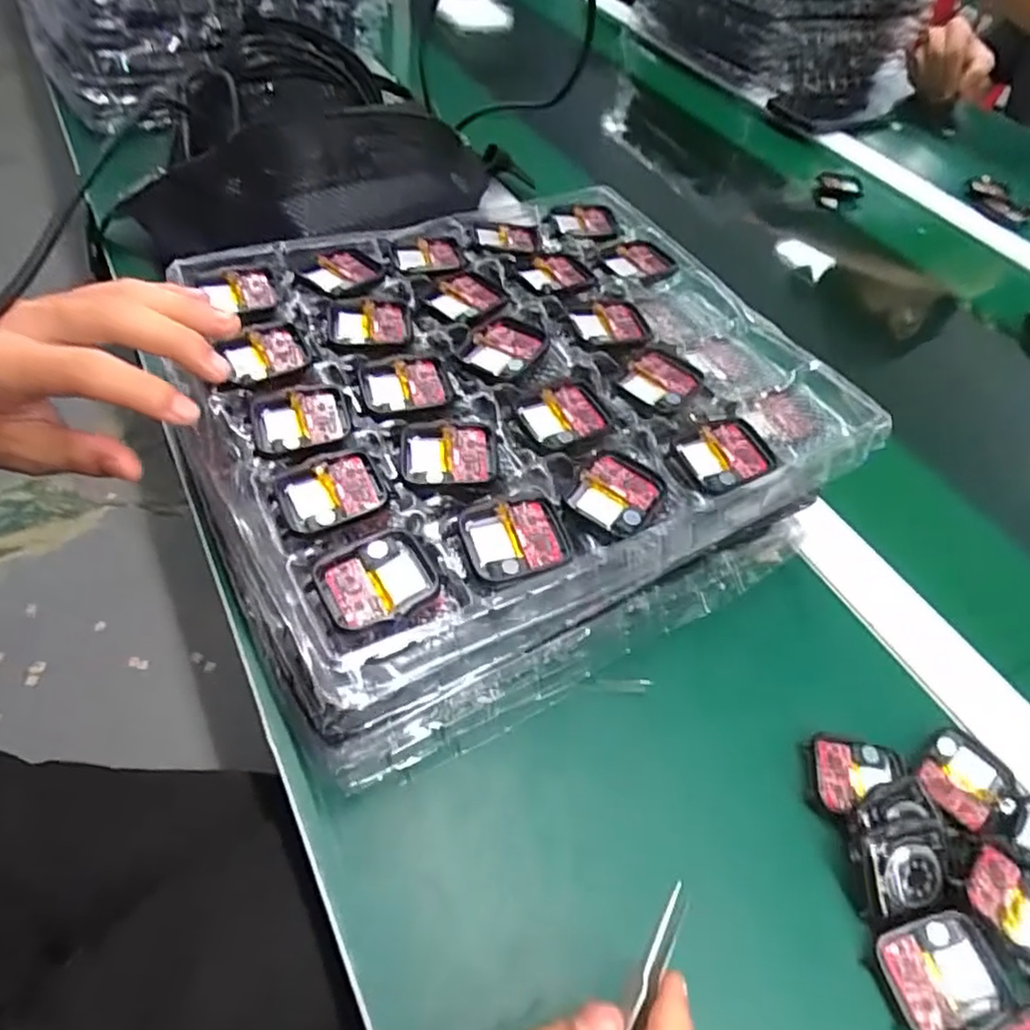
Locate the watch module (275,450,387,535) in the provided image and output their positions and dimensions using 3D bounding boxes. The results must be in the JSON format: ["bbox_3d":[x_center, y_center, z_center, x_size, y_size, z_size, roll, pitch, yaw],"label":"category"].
[{"bbox_3d":[-0.077,-0.010,0.288,0.042,0.009,0.034,-16,56,-18],"label":"watch module"}]

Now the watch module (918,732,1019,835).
[{"bbox_3d":[0.207,0.122,0.311,0.037,0.004,0.043,39,57,22],"label":"watch module"}]

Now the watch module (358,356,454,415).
[{"bbox_3d":[-0.052,-0.062,0.328,0.041,0.008,0.035,-12,54,-15],"label":"watch module"}]

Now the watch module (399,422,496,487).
[{"bbox_3d":[-0.030,-0.026,0.302,0.042,0.006,0.038,0,52,-7],"label":"watch module"}]

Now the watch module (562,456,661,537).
[{"bbox_3d":[0.043,-0.009,0.298,0.034,0.004,0.038,33,55,18],"label":"watch module"}]

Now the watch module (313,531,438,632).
[{"bbox_3d":[-0.053,0.025,0.263,0.042,0.005,0.036,-22,58,-22],"label":"watch module"}]

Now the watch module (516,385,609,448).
[{"bbox_3d":[0.024,-0.047,0.323,0.038,0.007,0.032,-21,57,-22],"label":"watch module"}]

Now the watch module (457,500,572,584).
[{"bbox_3d":[0.001,0.012,0.280,0.042,0.010,0.037,-13,55,-17],"label":"watch module"}]

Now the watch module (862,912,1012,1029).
[{"bbox_3d":[0.165,0.178,0.263,0.044,0.016,0.036,-10,54,-15],"label":"watch module"}]

